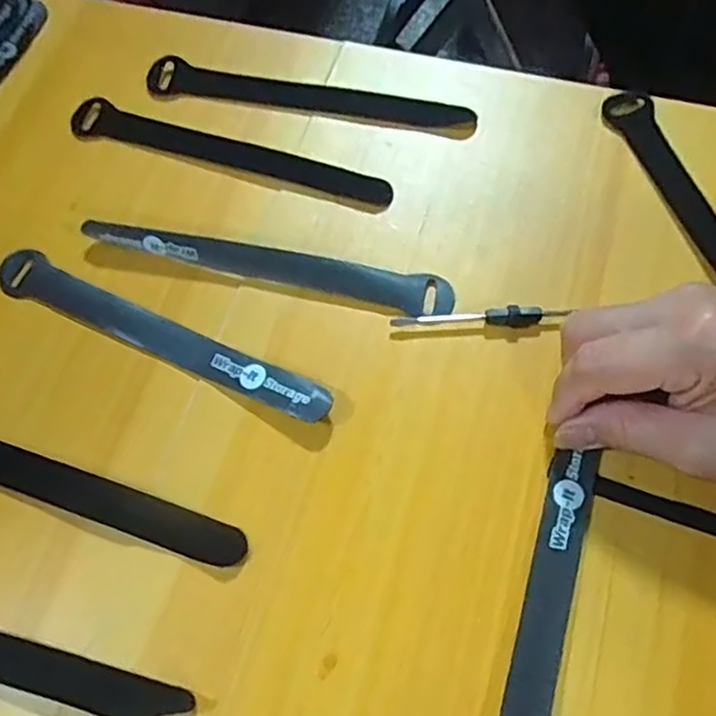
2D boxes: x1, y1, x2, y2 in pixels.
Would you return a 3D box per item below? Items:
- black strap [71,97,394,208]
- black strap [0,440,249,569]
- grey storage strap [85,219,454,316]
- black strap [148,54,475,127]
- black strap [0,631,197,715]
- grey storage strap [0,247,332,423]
[{"bbox_3d":[-0.076,-0.117,0.371,0.195,0.004,0.023,18,70,11],"label":"black strap"},{"bbox_3d":[-0.144,0.058,0.303,0.196,0.004,0.025,18,70,10],"label":"black strap"},{"bbox_3d":[-0.048,-0.046,0.335,0.192,0.014,0.022,9,68,7],"label":"grey storage strap"},{"bbox_3d":[-0.031,-0.154,0.383,0.194,0.004,0.022,12,69,8],"label":"black strap"},{"bbox_3d":[-0.164,0.124,0.276,0.194,0.006,0.020,11,68,8],"label":"black strap"},{"bbox_3d":[-0.102,-0.014,0.327,0.193,0.009,0.023,24,71,13],"label":"grey storage strap"}]

